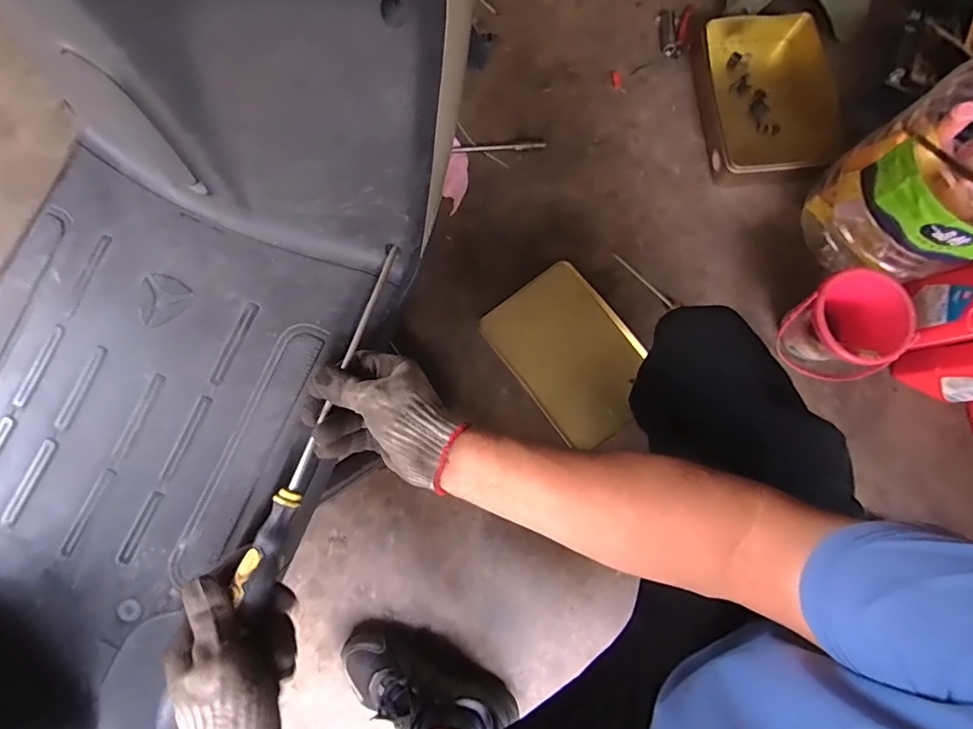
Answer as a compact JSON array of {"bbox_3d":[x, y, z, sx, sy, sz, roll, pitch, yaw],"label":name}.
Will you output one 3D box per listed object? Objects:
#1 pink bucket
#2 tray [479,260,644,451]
[{"bbox_3d":[0.583,-0.058,0.760,0.155,0.122,0.162,-21,82,-3],"label":"pink bucket"},{"bbox_3d":[0.154,-0.020,0.820,0.206,0.021,0.293,-37,83,-6],"label":"tray"}]

